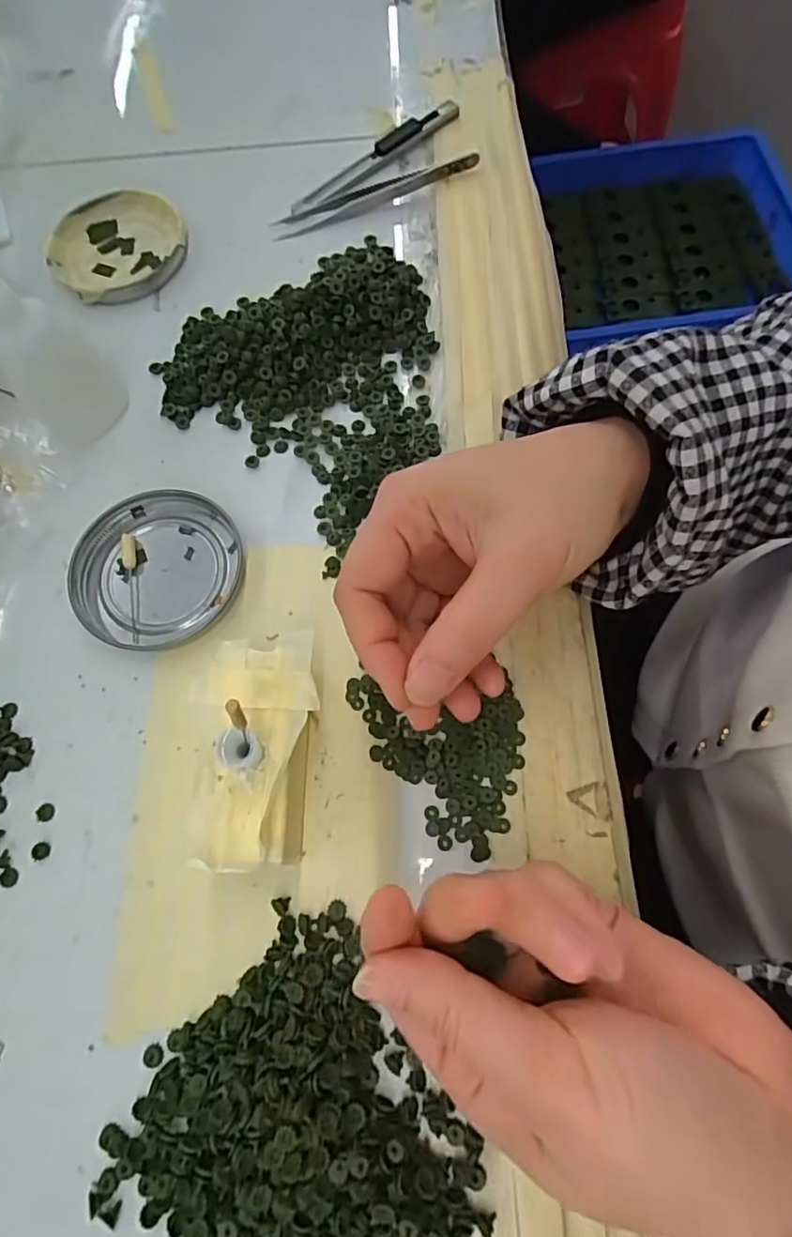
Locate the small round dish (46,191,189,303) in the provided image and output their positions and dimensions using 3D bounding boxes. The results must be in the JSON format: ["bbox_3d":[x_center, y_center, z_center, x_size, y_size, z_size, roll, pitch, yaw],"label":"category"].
[{"bbox_3d":[-0.164,-0.221,0.349,0.077,0.009,0.075,-1,70,2],"label":"small round dish"}]

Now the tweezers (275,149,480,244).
[{"bbox_3d":[-0.012,-0.255,0.351,0.125,0.012,0.015,-19,71,-4],"label":"tweezers"}]

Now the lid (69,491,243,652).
[{"bbox_3d":[-0.113,-0.024,0.279,0.078,0.007,0.075,-1,70,2],"label":"lid"}]

